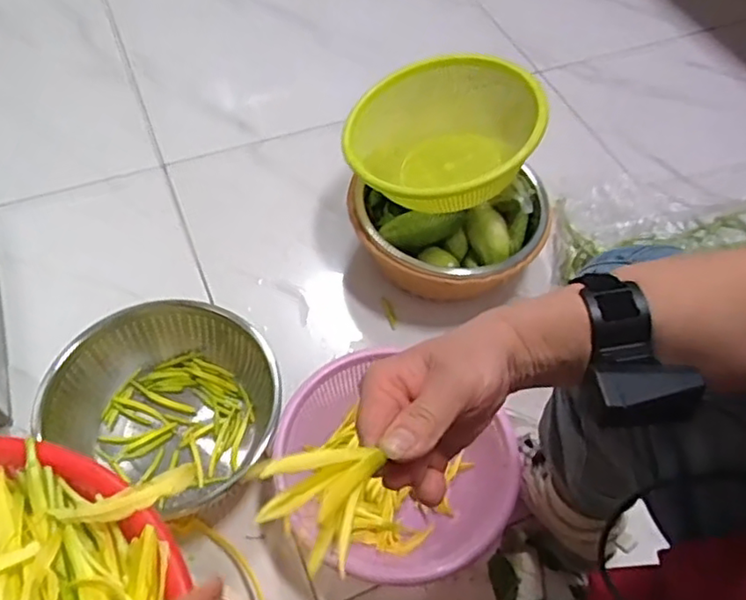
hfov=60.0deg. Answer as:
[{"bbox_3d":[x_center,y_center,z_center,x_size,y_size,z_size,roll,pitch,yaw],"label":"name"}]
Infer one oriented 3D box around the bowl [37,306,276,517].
[{"bbox_3d":[-0.270,0.130,0.876,0.241,0.139,0.233,1,52,-2],"label":"bowl"}]

